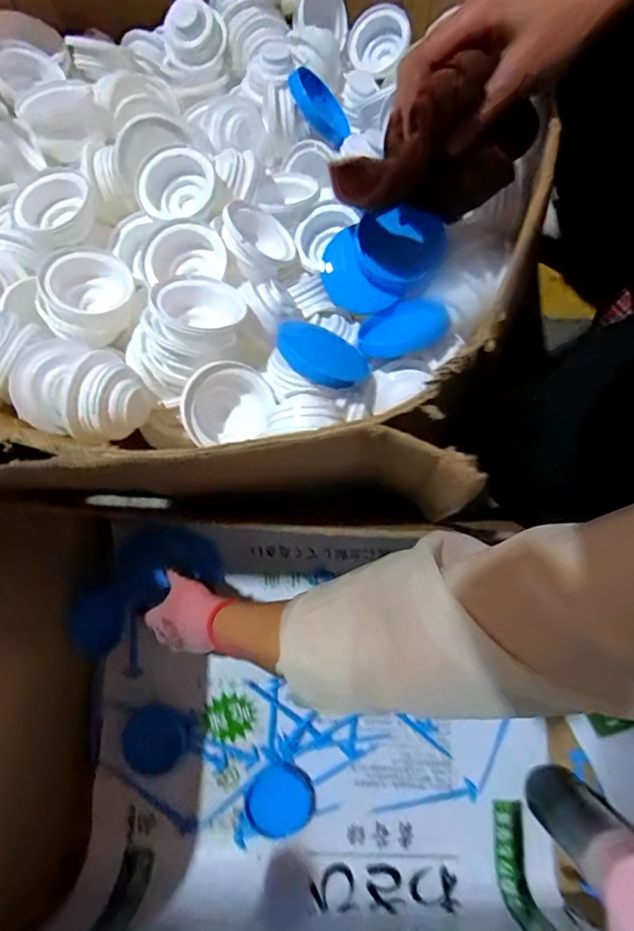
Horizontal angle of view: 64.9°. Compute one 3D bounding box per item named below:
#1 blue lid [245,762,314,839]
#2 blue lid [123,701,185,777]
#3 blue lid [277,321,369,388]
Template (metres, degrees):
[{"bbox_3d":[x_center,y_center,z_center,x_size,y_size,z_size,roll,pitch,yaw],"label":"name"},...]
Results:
[{"bbox_3d":[-0.046,0.416,0.621,0.081,0.005,0.074,1,52,-1],"label":"blue lid"},{"bbox_3d":[-0.208,0.350,0.636,0.076,0.014,0.078,0,79,1],"label":"blue lid"},{"bbox_3d":[0.006,-0.097,0.425,0.077,0.011,0.072,15,48,-17],"label":"blue lid"}]

